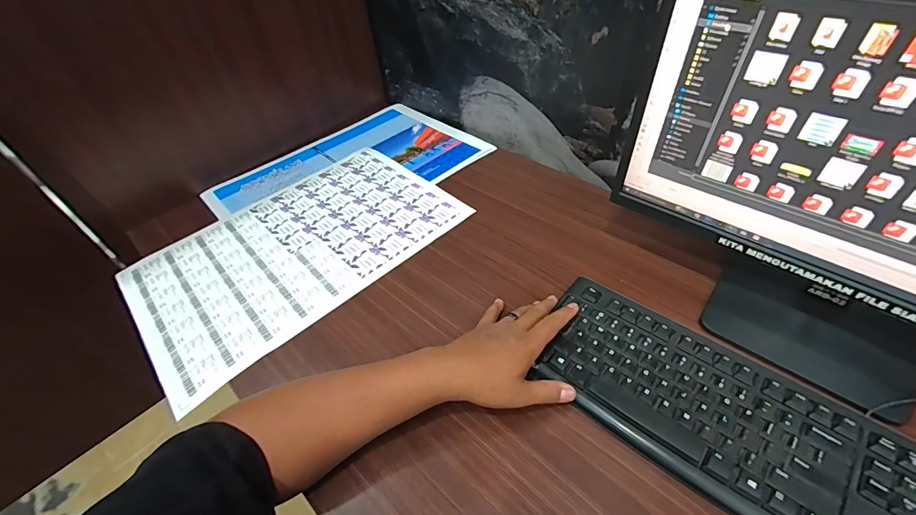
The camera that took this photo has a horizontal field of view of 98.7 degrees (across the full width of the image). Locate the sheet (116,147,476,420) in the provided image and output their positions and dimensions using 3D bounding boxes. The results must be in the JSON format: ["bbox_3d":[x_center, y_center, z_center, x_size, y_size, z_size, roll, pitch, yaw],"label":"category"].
[{"bbox_3d":[-0.255,-0.025,0.640,0.480,0.010,0.320,-36,53,-25],"label":"sheet"}]

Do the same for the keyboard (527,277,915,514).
[{"bbox_3d":[0.278,0.166,0.365,0.419,0.015,0.149,30,56,31],"label":"keyboard"}]

